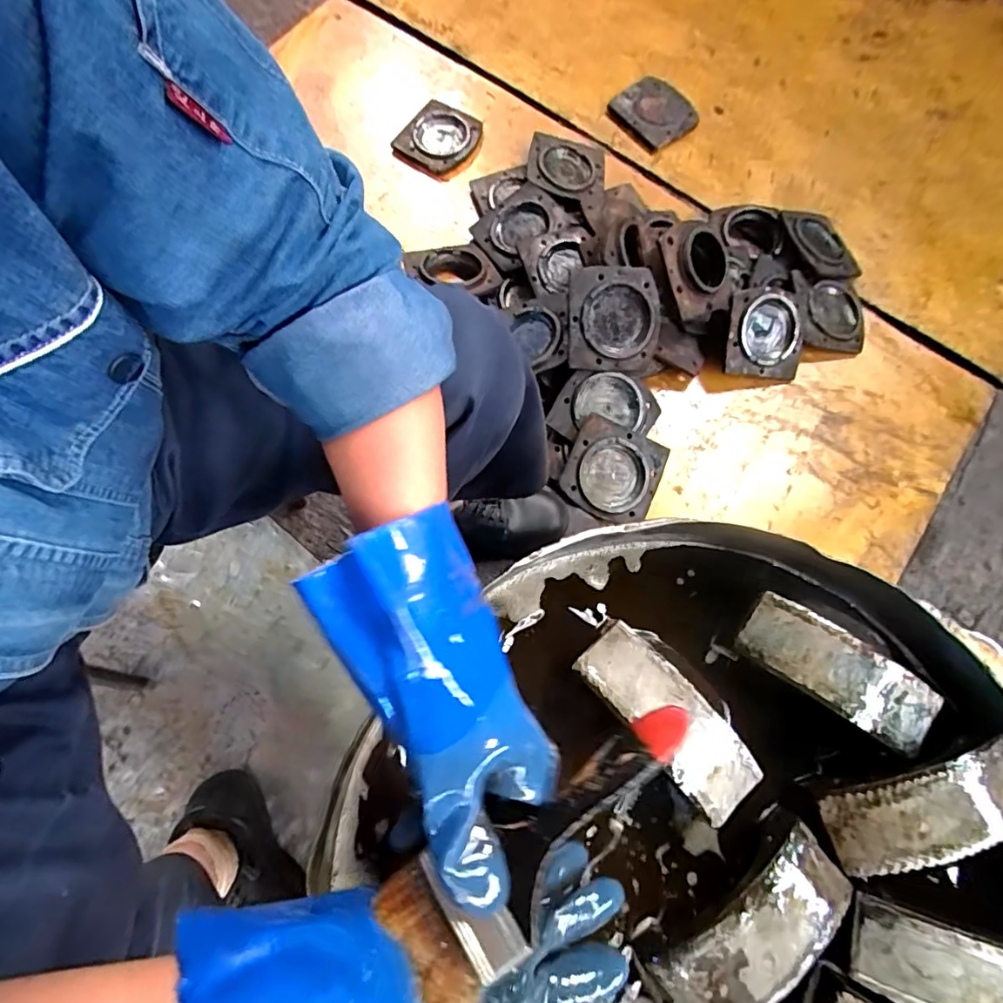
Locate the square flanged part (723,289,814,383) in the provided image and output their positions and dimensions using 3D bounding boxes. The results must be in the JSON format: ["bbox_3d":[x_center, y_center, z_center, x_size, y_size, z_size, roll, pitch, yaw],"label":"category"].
[{"bbox_3d":[0.521,-0.320,1.005,0.170,0.020,0.170,1,102,-14],"label":"square flanged part"}]

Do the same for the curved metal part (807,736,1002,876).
[{"bbox_3d":[0.334,0.234,0.398,0.160,0.033,0.062,-13,74,-5],"label":"curved metal part"}]

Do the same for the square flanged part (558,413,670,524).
[{"bbox_3d":[0.190,-0.049,0.883,0.162,0.013,0.155,22,94,-12],"label":"square flanged part"}]

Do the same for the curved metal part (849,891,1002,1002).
[{"bbox_3d":[0.331,0.336,0.364,0.143,0.031,0.059,15,74,4],"label":"curved metal part"}]

